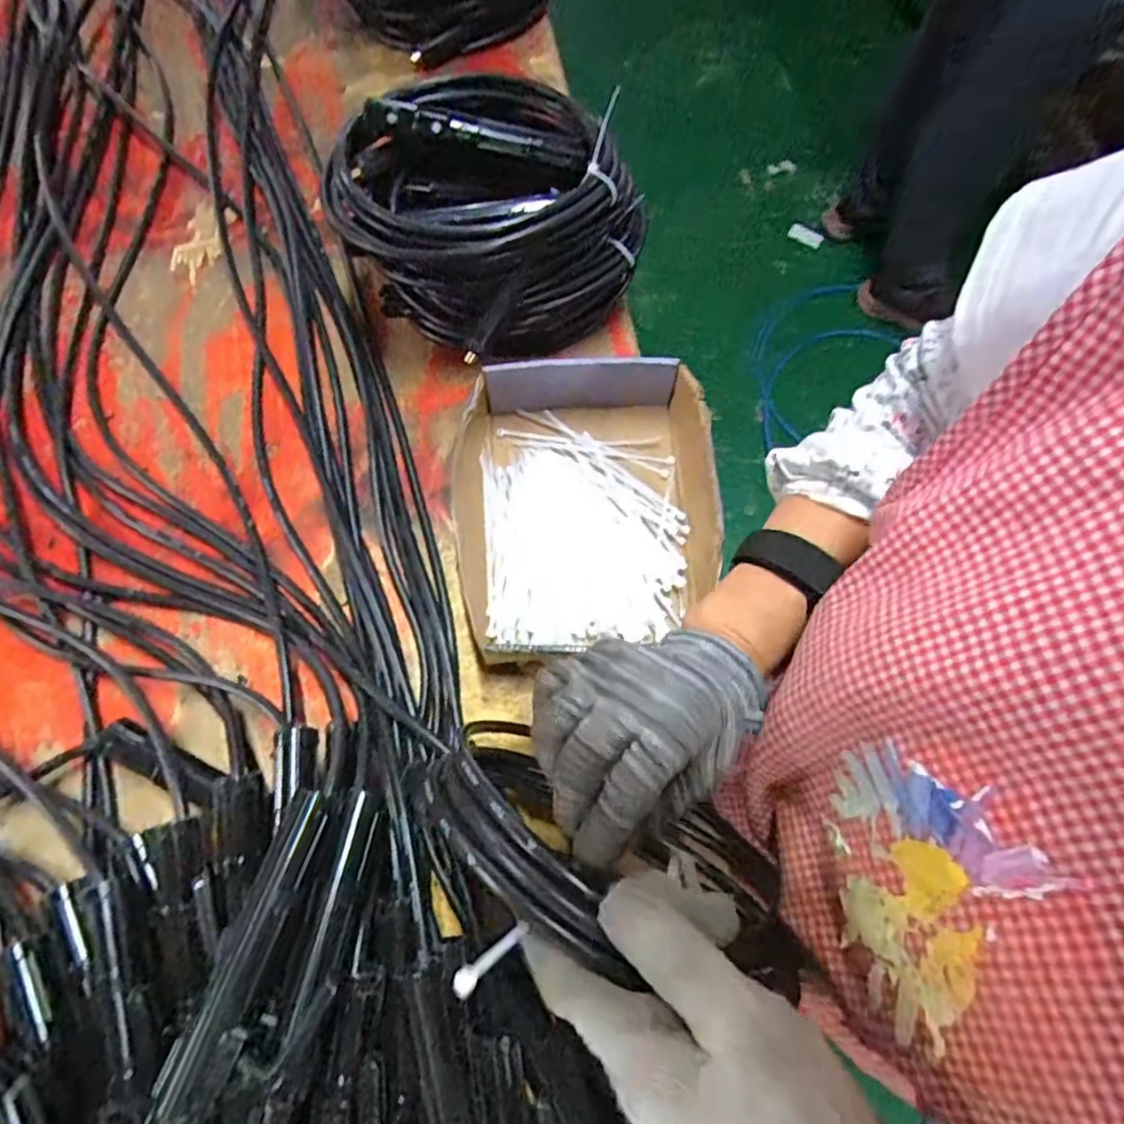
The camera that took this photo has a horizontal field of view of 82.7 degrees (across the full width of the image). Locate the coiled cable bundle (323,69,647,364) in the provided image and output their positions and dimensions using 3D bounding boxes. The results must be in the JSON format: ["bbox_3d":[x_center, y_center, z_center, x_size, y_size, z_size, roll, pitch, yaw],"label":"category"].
[{"bbox_3d":[-0.064,-0.296,0.563,0.208,0.129,0.215,0,72,0],"label":"coiled cable bundle"}]

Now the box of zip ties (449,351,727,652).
[{"bbox_3d":[0.018,-0.048,0.522,0.208,0.062,0.222,-4,72,-2],"label":"box of zip ties"}]

